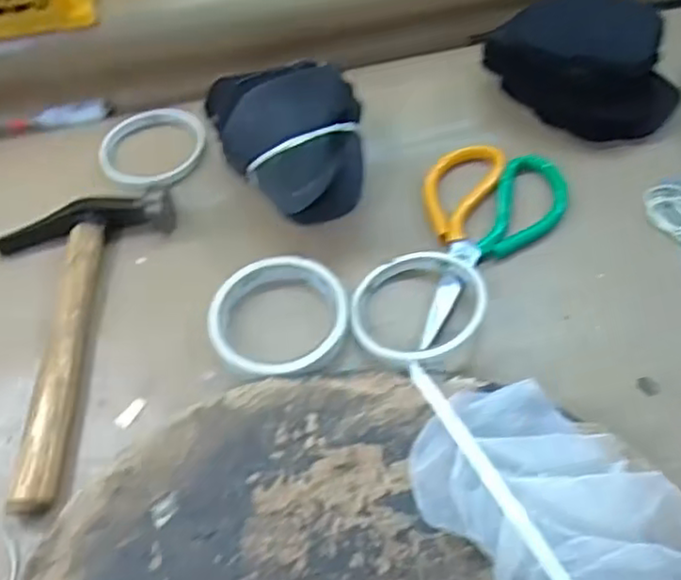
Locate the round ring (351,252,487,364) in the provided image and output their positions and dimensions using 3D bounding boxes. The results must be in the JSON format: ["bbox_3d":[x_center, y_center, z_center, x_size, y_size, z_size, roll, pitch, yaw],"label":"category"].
[{"bbox_3d":[0.050,0.008,0.439,0.085,0.018,0.085,-3,53,4],"label":"round ring"}]

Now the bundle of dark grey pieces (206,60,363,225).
[{"bbox_3d":[-0.027,-0.101,0.496,0.103,0.078,0.116,-21,54,-10],"label":"bundle of dark grey pieces"}]

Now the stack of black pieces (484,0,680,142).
[{"bbox_3d":[0.189,-0.174,0.533,0.116,0.067,0.128,-27,55,-14],"label":"stack of black pieces"}]

